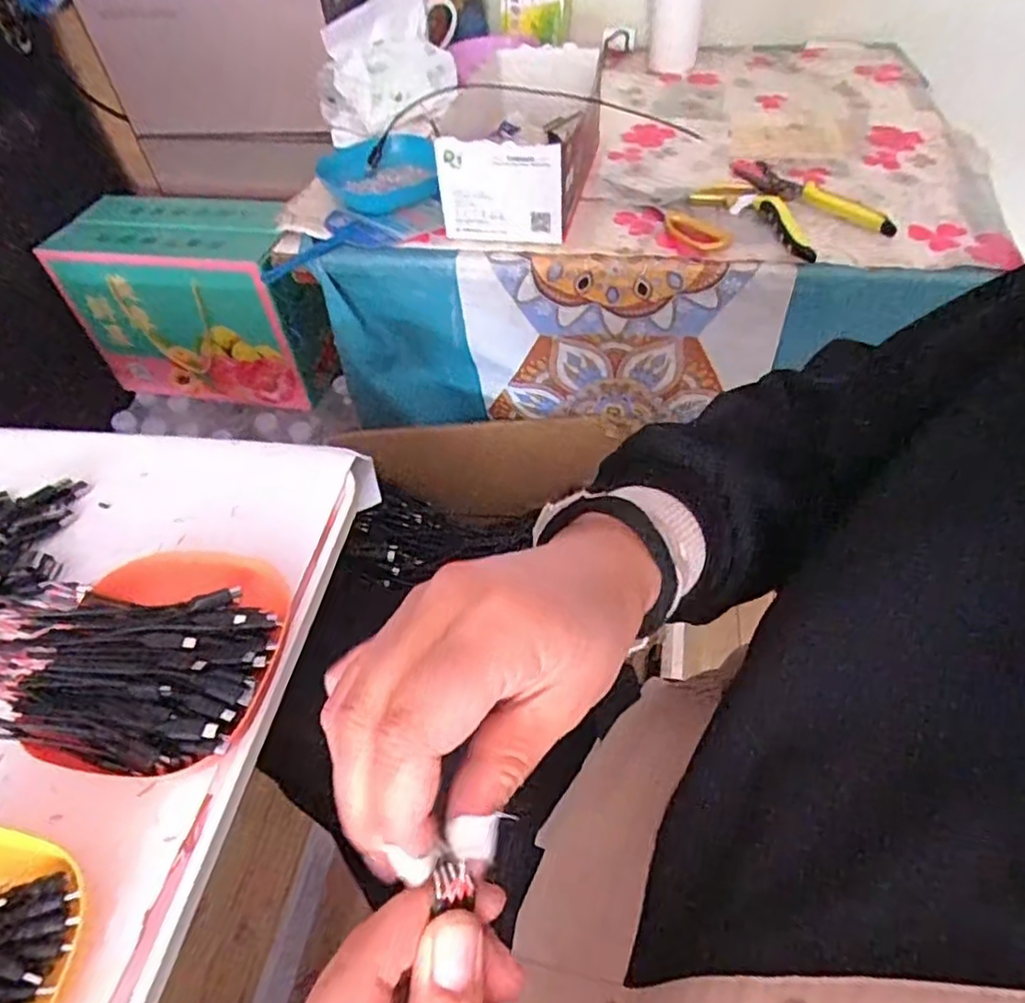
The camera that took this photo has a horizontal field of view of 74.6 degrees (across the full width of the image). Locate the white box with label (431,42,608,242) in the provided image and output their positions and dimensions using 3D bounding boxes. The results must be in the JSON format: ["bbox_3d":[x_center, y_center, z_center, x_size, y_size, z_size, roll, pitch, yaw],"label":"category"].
[{"bbox_3d":[0.005,-0.382,0.707,0.138,0.103,0.242,7,51,10],"label":"white box with label"}]

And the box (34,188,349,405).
[{"bbox_3d":[-0.431,-0.283,0.974,0.345,0.248,0.148,5,51,9],"label":"box"}]

